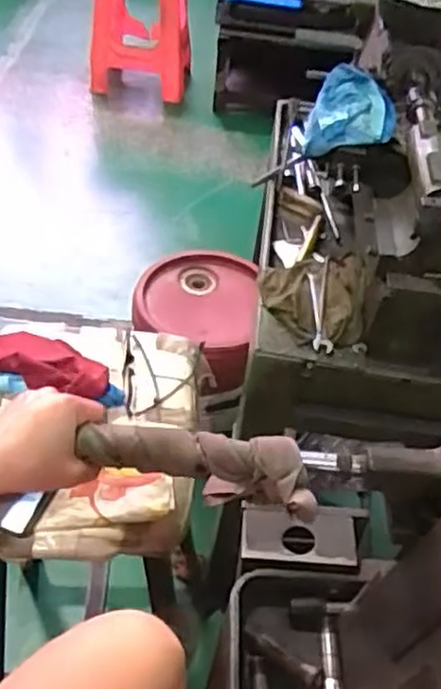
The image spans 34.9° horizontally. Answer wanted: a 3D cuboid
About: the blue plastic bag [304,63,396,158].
[{"bbox_3d":[0.180,-0.304,0.948,0.108,0.030,0.143,21,75,-5],"label":"blue plastic bag"}]

